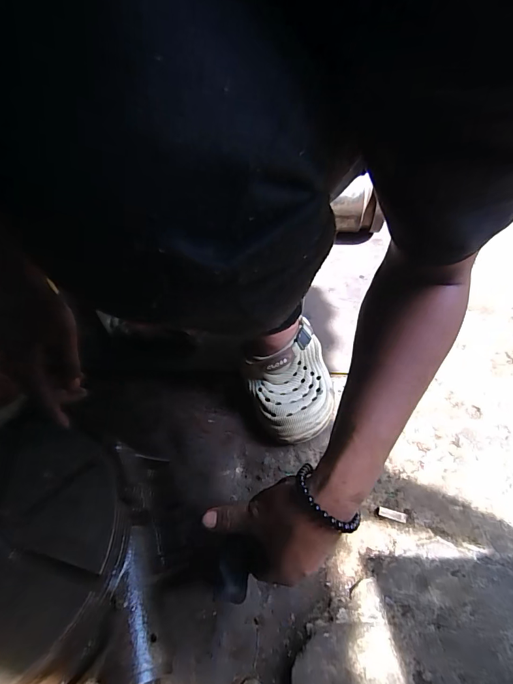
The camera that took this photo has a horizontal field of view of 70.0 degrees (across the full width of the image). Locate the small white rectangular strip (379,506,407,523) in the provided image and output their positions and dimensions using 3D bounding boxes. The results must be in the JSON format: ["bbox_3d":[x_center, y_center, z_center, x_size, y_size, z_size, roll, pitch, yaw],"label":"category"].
[{"bbox_3d":[0.167,0.212,0.451,0.032,0.005,0.011,10,51,16],"label":"small white rectangular strip"}]

